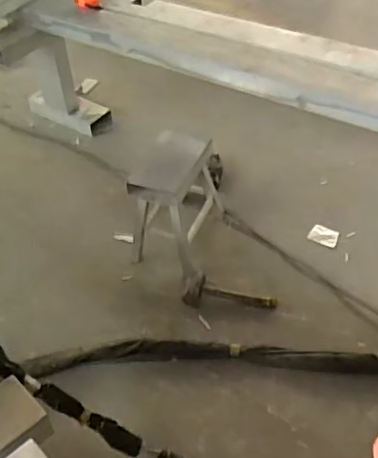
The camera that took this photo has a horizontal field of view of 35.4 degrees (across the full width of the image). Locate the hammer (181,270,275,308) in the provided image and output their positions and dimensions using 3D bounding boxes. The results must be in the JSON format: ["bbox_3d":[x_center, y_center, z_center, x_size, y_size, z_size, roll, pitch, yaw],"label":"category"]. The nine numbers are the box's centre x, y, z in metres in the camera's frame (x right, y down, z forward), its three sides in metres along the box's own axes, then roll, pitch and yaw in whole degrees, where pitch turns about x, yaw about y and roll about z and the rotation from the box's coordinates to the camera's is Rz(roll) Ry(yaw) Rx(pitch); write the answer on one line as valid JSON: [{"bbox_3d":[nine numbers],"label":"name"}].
[{"bbox_3d":[0.115,0.179,1.644,0.256,0.036,0.101,5,45,10],"label":"hammer"}]

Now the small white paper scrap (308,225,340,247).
[{"bbox_3d":[0.414,0.020,1.822,0.088,0.012,0.058,19,76,8],"label":"small white paper scrap"}]

